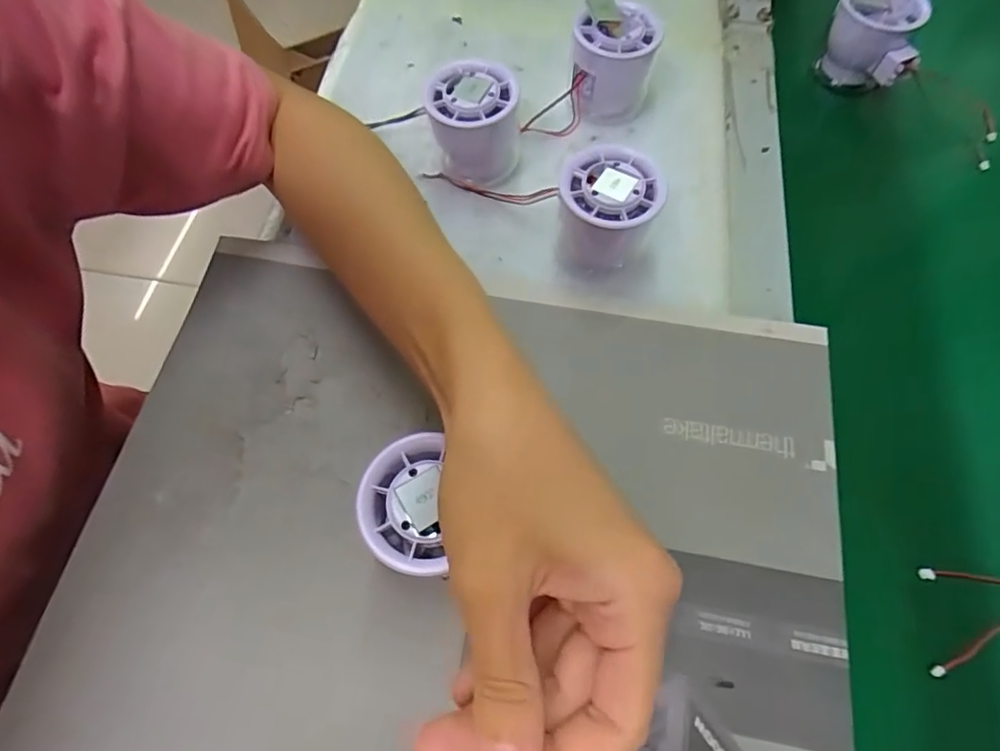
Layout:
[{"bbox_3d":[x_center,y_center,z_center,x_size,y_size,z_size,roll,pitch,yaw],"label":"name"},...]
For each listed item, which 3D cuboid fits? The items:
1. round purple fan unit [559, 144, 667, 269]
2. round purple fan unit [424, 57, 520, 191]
[{"bbox_3d":[0.060,-0.091,0.323,0.054,0.059,0.051,0,65,-1],"label":"round purple fan unit"},{"bbox_3d":[-0.017,-0.157,0.356,0.058,0.060,0.051,1,65,-1],"label":"round purple fan unit"}]

